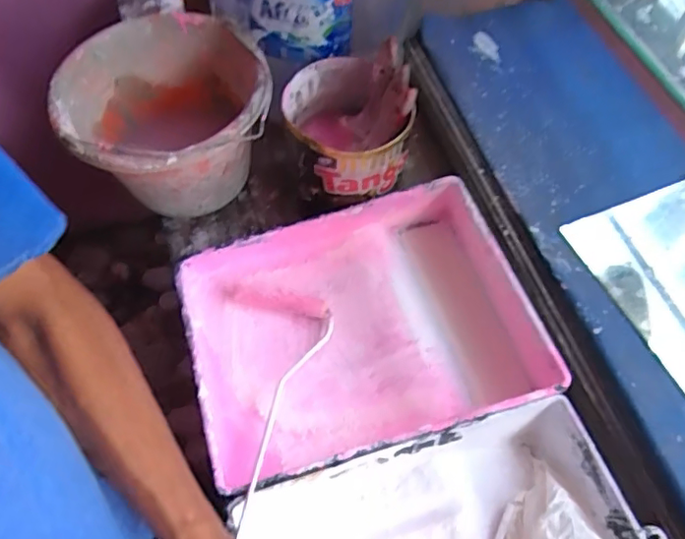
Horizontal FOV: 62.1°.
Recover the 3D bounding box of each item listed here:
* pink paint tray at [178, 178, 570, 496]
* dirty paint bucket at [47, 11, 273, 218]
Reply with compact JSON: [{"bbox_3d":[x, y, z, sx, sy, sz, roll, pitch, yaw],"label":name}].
[{"bbox_3d":[0.017,0.068,0.636,0.349,0.092,0.272,-14,60,-10],"label":"pink paint tray"},{"bbox_3d":[-0.209,-0.185,0.714,0.234,0.159,0.257,1,58,-1],"label":"dirty paint bucket"}]

